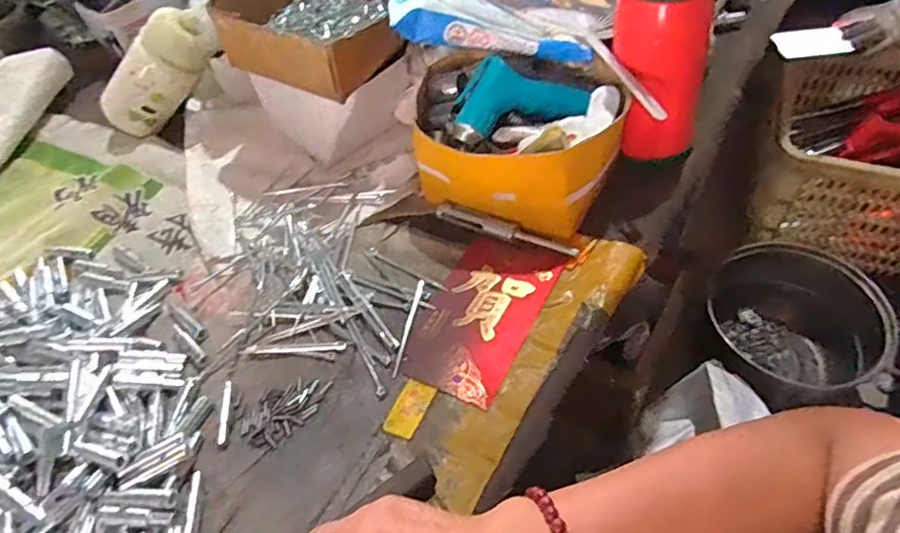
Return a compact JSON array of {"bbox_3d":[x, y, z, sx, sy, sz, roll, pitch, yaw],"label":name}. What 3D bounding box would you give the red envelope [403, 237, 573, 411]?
[{"bbox_3d":[0.027,0.036,0.487,0.087,0.004,0.153,20,57,24],"label":"red envelope"}]

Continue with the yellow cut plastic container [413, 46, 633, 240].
[{"bbox_3d":[0.056,-0.122,0.530,0.183,0.099,0.136,19,58,22],"label":"yellow cut plastic container"}]

